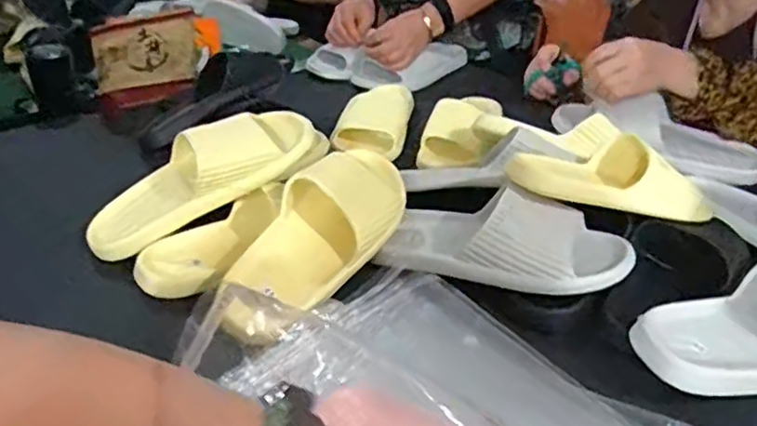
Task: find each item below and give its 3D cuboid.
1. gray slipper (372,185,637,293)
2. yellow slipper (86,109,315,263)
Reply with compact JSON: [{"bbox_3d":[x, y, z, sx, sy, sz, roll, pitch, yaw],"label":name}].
[{"bbox_3d":[0.125,0.028,0.667,0.257,0.072,0.108,8,32,9],"label":"gray slipper"},{"bbox_3d":[-0.198,-0.042,0.706,0.258,0.067,0.102,-28,35,2],"label":"yellow slipper"}]

